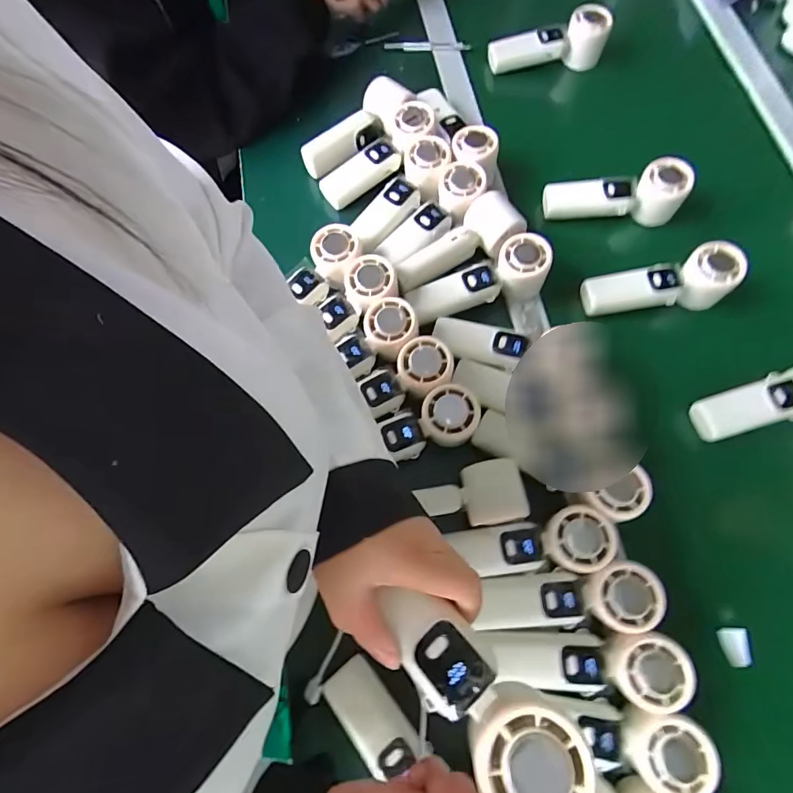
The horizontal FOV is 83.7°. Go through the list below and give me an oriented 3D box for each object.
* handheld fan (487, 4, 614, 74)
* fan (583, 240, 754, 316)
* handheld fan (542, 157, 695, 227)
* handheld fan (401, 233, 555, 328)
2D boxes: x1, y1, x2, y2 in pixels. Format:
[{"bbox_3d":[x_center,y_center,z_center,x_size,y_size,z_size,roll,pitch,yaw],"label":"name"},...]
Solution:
[{"bbox_3d":[0.216,-0.509,0.637,0.160,0.060,0.048,-6,71,-2],"label":"handheld fan"},{"bbox_3d":[0.302,-0.127,0.515,0.166,0.045,0.053,-10,71,10],"label":"fan"},{"bbox_3d":[0.273,-0.252,0.560,0.168,0.053,0.058,0,71,13],"label":"handheld fan"},{"bbox_3d":[0.096,-0.128,0.514,0.157,0.053,0.048,-21,72,6],"label":"handheld fan"}]

